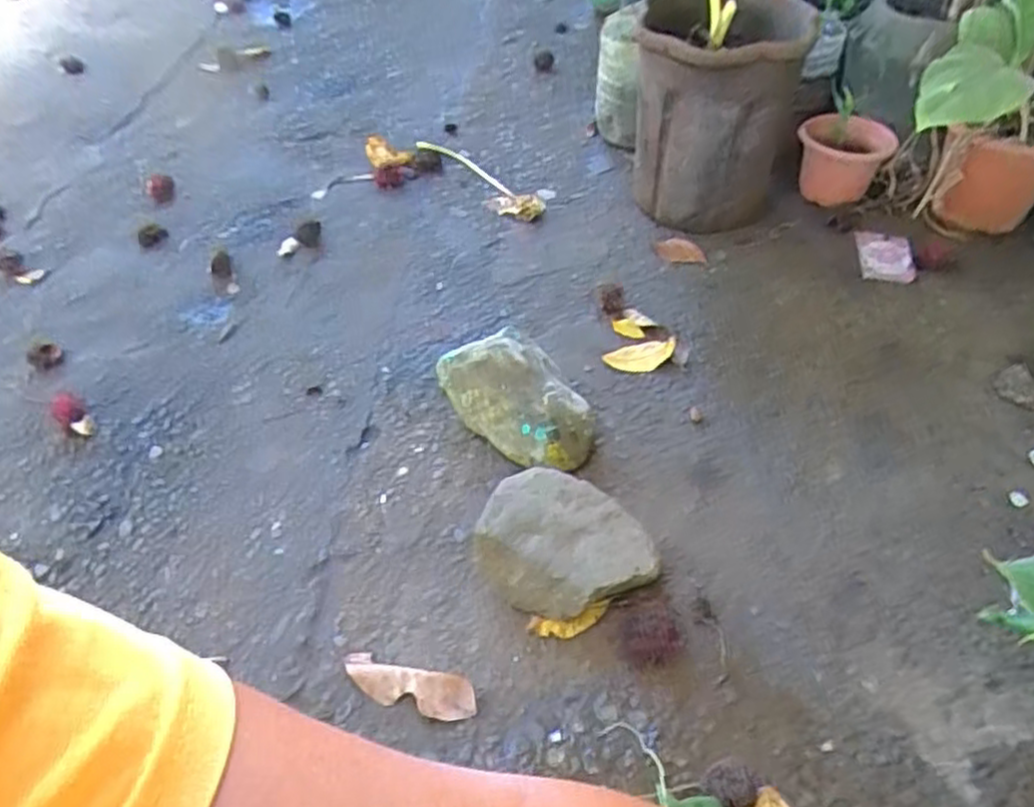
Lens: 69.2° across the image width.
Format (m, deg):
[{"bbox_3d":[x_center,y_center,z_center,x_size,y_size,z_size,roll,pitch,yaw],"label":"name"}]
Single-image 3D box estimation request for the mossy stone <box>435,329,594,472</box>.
[{"bbox_3d":[0.004,-0.006,0.854,0.125,0.097,0.190,-25,50,-20],"label":"mossy stone"}]

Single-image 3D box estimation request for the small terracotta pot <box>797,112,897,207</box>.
[{"bbox_3d":[0.493,-0.361,1.153,0.136,0.105,0.105,18,50,19],"label":"small terracotta pot"}]

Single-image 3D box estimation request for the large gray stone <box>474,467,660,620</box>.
[{"bbox_3d":[0.050,0.138,0.724,0.161,0.078,0.129,13,49,15],"label":"large gray stone"}]

